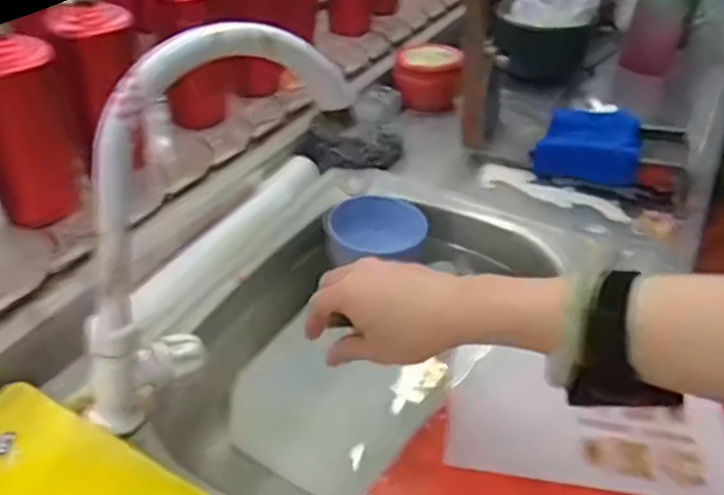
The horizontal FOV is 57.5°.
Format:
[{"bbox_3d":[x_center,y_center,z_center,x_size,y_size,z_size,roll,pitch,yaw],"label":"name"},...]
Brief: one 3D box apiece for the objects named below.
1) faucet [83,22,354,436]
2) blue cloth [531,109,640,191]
[{"bbox_3d":[-0.107,-0.016,0.476,0.220,0.264,0.051,-24,49,-30],"label":"faucet"},{"bbox_3d":[0.290,-0.136,0.840,0.122,0.050,0.137,16,40,14],"label":"blue cloth"}]

